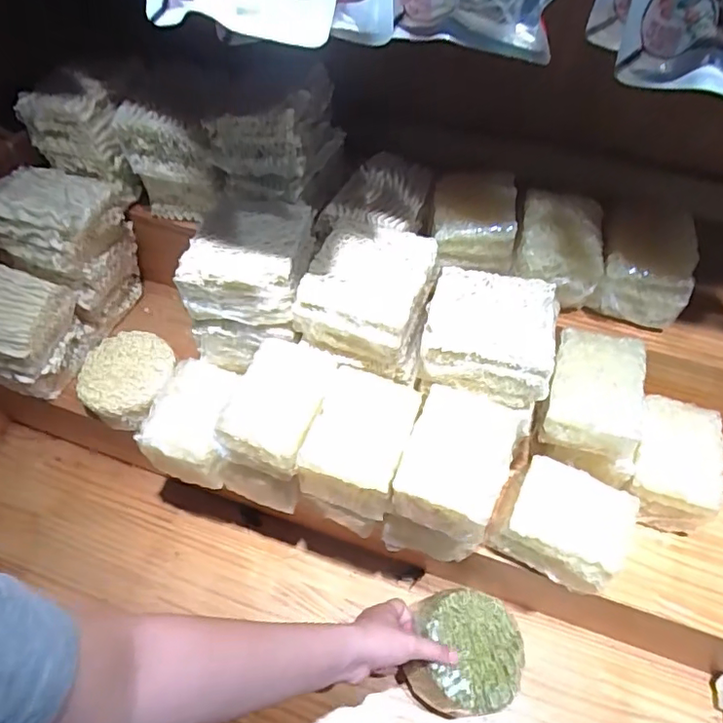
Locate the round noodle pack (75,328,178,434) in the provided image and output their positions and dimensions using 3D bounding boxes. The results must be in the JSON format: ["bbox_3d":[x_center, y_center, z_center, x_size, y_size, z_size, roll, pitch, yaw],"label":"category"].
[{"bbox_3d":[-0.281,0.020,0.655,0.111,0.043,0.116,0,54,0],"label":"round noodle pack"}]

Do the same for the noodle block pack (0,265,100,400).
[{"bbox_3d":[-0.420,-0.037,0.657,0.129,0.118,0.105,14,56,10],"label":"noodle block pack"}]

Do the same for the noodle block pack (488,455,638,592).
[{"bbox_3d":[0.206,0.165,0.547,0.109,0.072,0.097,26,59,18],"label":"noodle block pack"}]

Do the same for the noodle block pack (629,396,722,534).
[{"bbox_3d":[0.330,0.113,0.596,0.104,0.104,0.120,18,57,13],"label":"noodle block pack"}]

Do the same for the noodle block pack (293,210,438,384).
[{"bbox_3d":[0.010,-0.068,0.566,0.124,0.095,0.140,17,56,12],"label":"noodle block pack"}]

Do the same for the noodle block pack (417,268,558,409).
[{"bbox_3d":[0.123,-0.030,0.533,0.124,0.052,0.116,12,55,9],"label":"noodle block pack"}]

